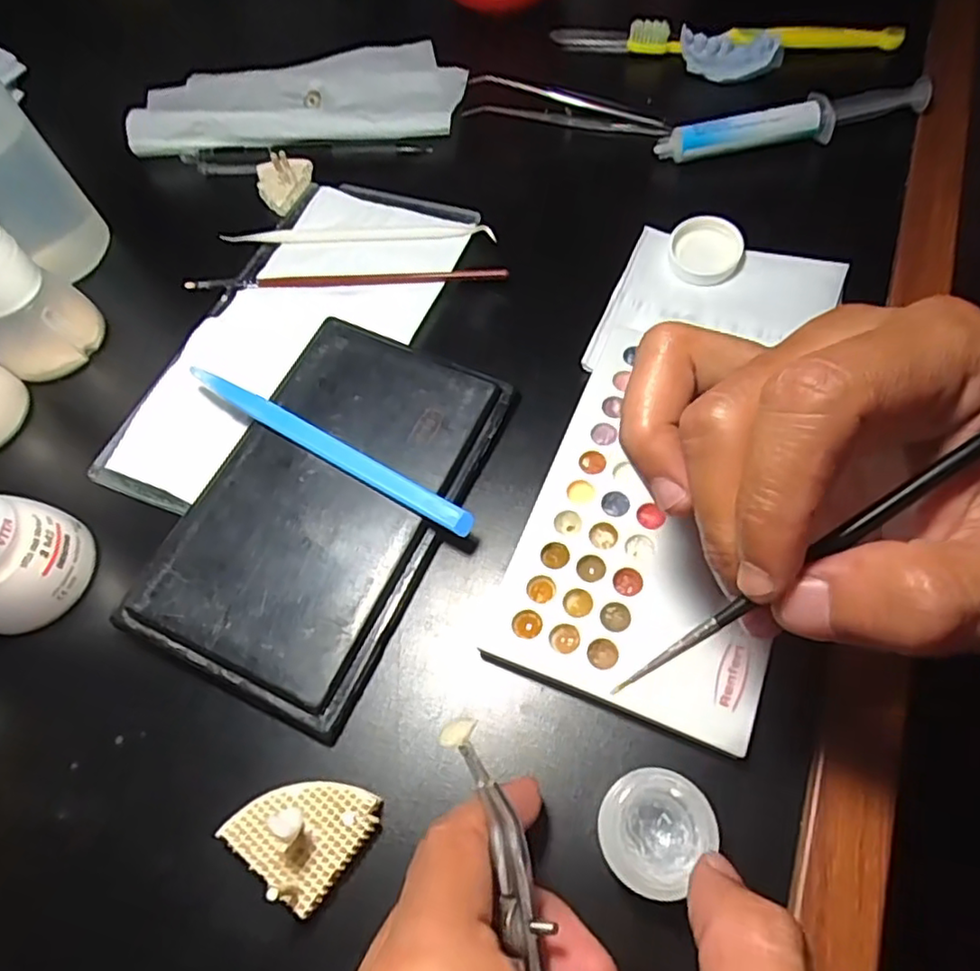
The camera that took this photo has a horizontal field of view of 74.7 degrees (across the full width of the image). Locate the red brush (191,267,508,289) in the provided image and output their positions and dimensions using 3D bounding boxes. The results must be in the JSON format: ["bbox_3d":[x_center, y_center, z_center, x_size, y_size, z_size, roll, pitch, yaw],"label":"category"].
[{"bbox_3d":[-0.072,-0.103,0.314,0.160,0.007,0.007,1,60,4],"label":"red brush"}]

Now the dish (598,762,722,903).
[{"bbox_3d":[0.048,0.100,0.188,0.030,0.014,0.032,-2,60,3],"label":"dish"}]

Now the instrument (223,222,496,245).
[{"bbox_3d":[-0.069,-0.129,0.327,0.141,0.006,0.009,1,63,4],"label":"instrument"}]

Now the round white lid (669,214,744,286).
[{"bbox_3d":[0.100,-0.110,0.299,0.032,0.012,0.032,-2,63,3],"label":"round white lid"}]

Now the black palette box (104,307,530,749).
[{"bbox_3d":[-0.063,0.003,0.249,0.090,0.011,0.151,22,64,15],"label":"black palette box"}]

